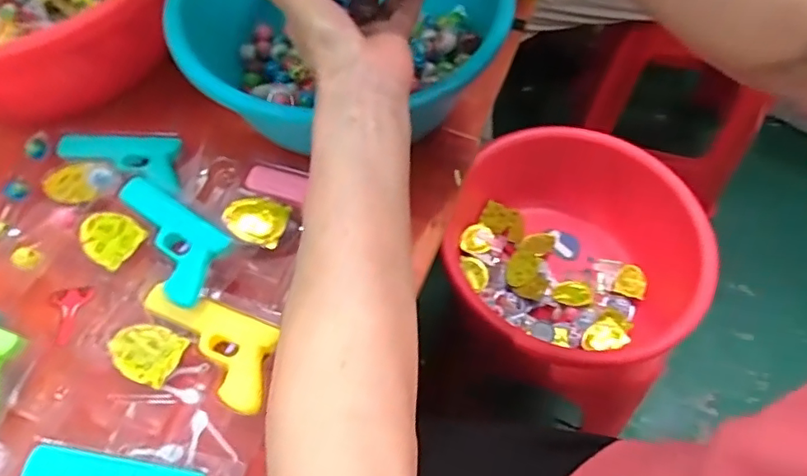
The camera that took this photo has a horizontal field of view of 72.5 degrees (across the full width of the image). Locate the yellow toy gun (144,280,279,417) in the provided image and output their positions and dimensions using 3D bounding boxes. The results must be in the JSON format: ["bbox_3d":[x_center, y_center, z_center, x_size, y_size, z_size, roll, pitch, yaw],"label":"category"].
[{"bbox_3d":[-0.140,0.075,0.391,0.111,0.014,0.061,20,62,12],"label":"yellow toy gun"}]

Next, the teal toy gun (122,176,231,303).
[{"bbox_3d":[-0.182,0.001,0.423,0.120,0.022,0.058,35,66,19],"label":"teal toy gun"}]

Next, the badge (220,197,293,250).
[{"bbox_3d":[-0.120,-0.014,0.442,0.054,0.012,0.037,12,61,8],"label":"badge"}]

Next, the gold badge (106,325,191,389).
[{"bbox_3d":[-0.181,0.079,0.386,0.048,0.005,0.038,23,64,5],"label":"gold badge"}]

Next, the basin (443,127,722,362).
[{"bbox_3d":[0.206,0.018,0.706,0.275,0.121,0.307,-12,60,-6],"label":"basin"}]

